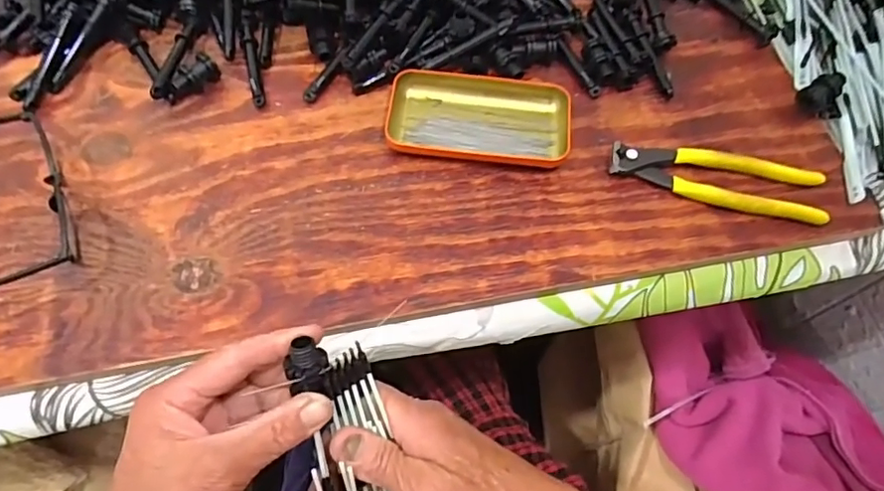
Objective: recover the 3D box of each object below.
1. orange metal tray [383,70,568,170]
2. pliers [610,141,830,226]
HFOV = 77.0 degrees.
[{"bbox_3d":[0.030,-0.106,0.448,0.141,0.017,0.077,4,63,4],"label":"orange metal tray"},{"bbox_3d":[0.214,-0.052,0.434,0.164,0.015,0.045,10,63,7],"label":"pliers"}]

